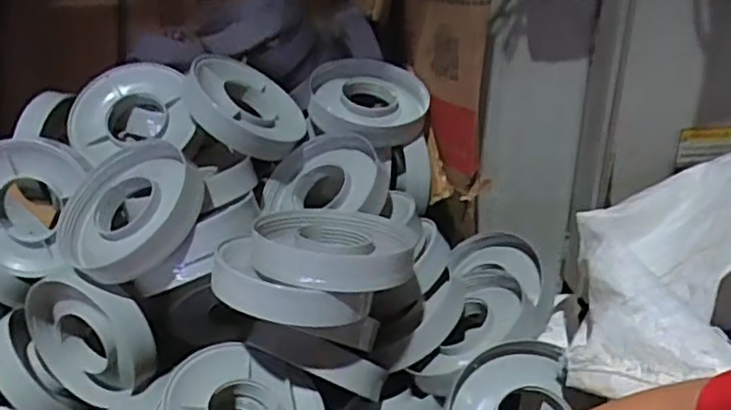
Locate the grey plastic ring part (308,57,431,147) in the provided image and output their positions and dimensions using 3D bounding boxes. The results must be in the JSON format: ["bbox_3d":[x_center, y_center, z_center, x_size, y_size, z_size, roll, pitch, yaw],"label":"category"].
[{"bbox_3d":[0.006,-0.137,0.870,0.159,0.046,0.164,0,50,-2],"label":"grey plastic ring part"}]

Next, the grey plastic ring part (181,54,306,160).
[{"bbox_3d":[-0.149,-0.125,0.820,0.160,0.039,0.152,23,38,-17],"label":"grey plastic ring part"}]

